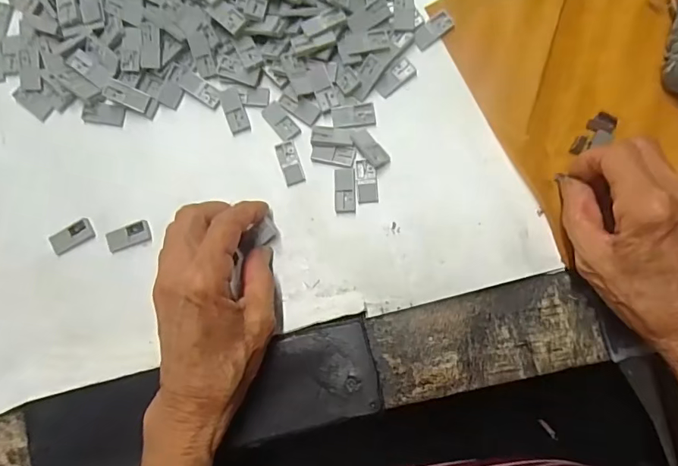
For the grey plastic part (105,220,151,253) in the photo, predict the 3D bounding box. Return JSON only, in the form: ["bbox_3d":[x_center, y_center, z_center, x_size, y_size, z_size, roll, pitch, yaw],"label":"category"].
[{"bbox_3d":[-0.139,0.003,0.303,0.029,0.006,0.015,-17,83,0],"label":"grey plastic part"}]

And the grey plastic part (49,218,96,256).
[{"bbox_3d":[-0.176,0.002,0.306,0.028,0.008,0.013,-28,83,-1],"label":"grey plastic part"}]

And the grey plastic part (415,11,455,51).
[{"bbox_3d":[0.064,-0.137,0.312,0.028,0.004,0.013,-36,83,-2],"label":"grey plastic part"}]

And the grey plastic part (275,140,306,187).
[{"bbox_3d":[-0.032,-0.046,0.302,0.013,0.004,0.029,-18,83,0],"label":"grey plastic part"}]

